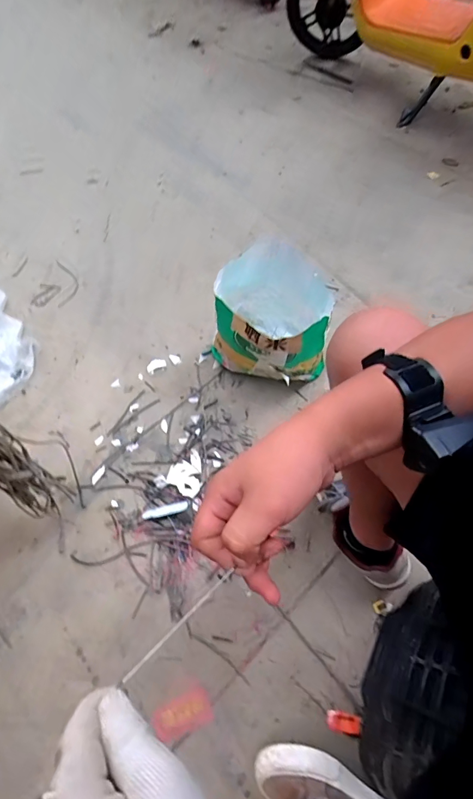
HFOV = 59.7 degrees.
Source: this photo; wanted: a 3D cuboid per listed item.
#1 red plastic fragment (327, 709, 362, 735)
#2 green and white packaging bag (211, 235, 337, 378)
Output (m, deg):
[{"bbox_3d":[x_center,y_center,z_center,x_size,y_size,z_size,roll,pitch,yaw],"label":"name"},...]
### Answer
[{"bbox_3d":[0.171,0.510,0.652,0.053,0.004,0.027,5,53,11],"label":"red plastic fragment"},{"bbox_3d":[0.067,-0.157,0.883,0.236,0.251,0.215,9,61,8],"label":"green and white packaging bag"}]

